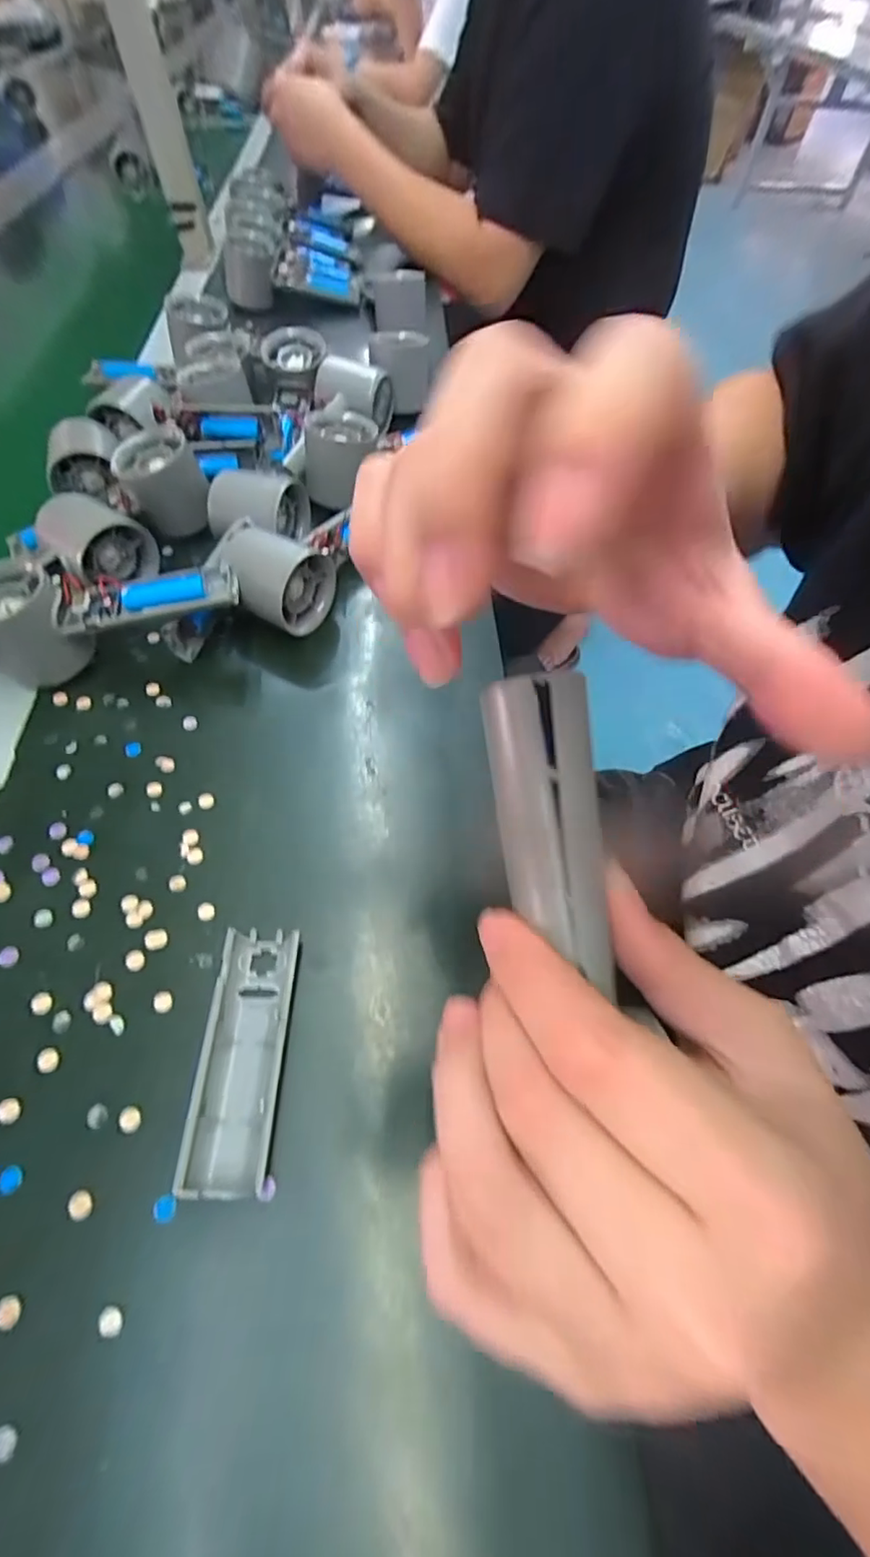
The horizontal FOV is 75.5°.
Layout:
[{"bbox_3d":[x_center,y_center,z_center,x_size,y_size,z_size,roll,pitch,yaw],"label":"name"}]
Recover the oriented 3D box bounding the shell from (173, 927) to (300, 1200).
[{"bbox_3d":[-0.084,0.118,0.246,0.035,0.020,0.103,2,58,-1],"label":"shell"}]

